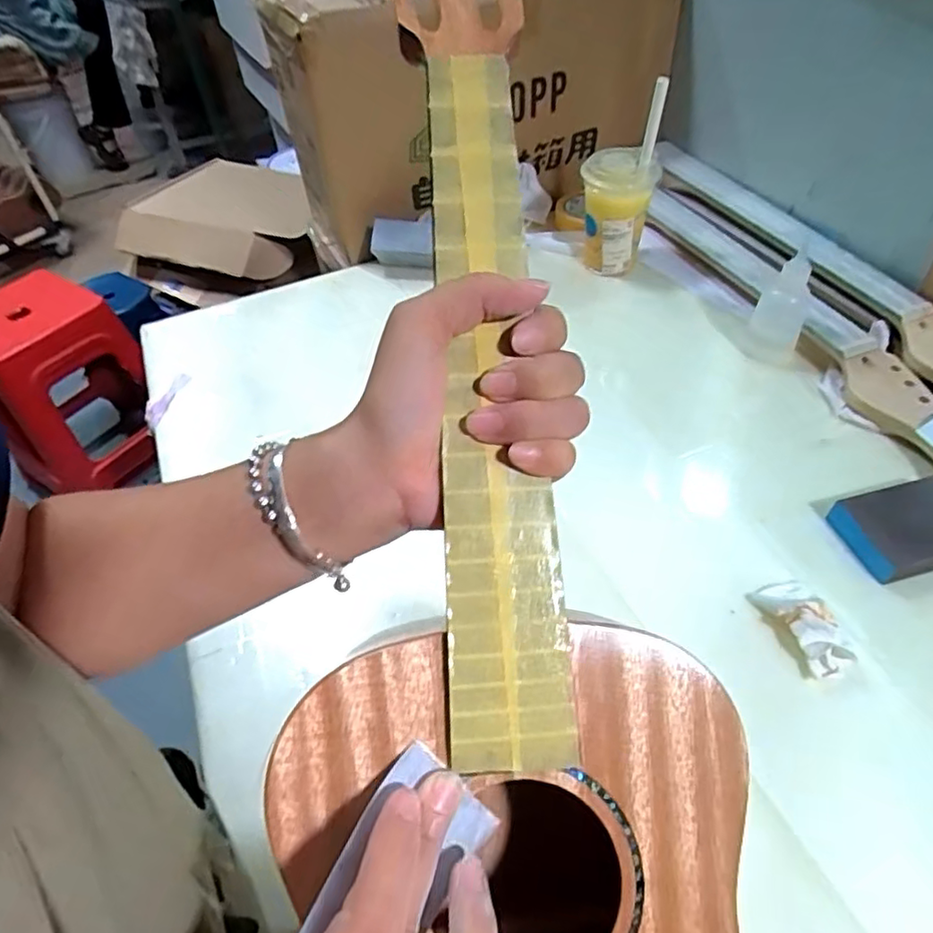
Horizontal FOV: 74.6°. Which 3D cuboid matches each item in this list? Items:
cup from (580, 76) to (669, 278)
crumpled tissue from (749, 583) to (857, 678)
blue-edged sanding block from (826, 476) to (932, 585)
[{"bbox_3d":[0.181,-0.330,0.727,0.082,0.211,0.080,6,49,10],"label":"cup"},{"bbox_3d":[0.248,0.112,0.444,0.038,0.031,0.075,-17,50,-11],"label":"crumpled tissue"},{"bbox_3d":[0.359,0.050,0.494,0.097,0.029,0.069,-12,49,-6],"label":"blue-edged sanding block"}]

